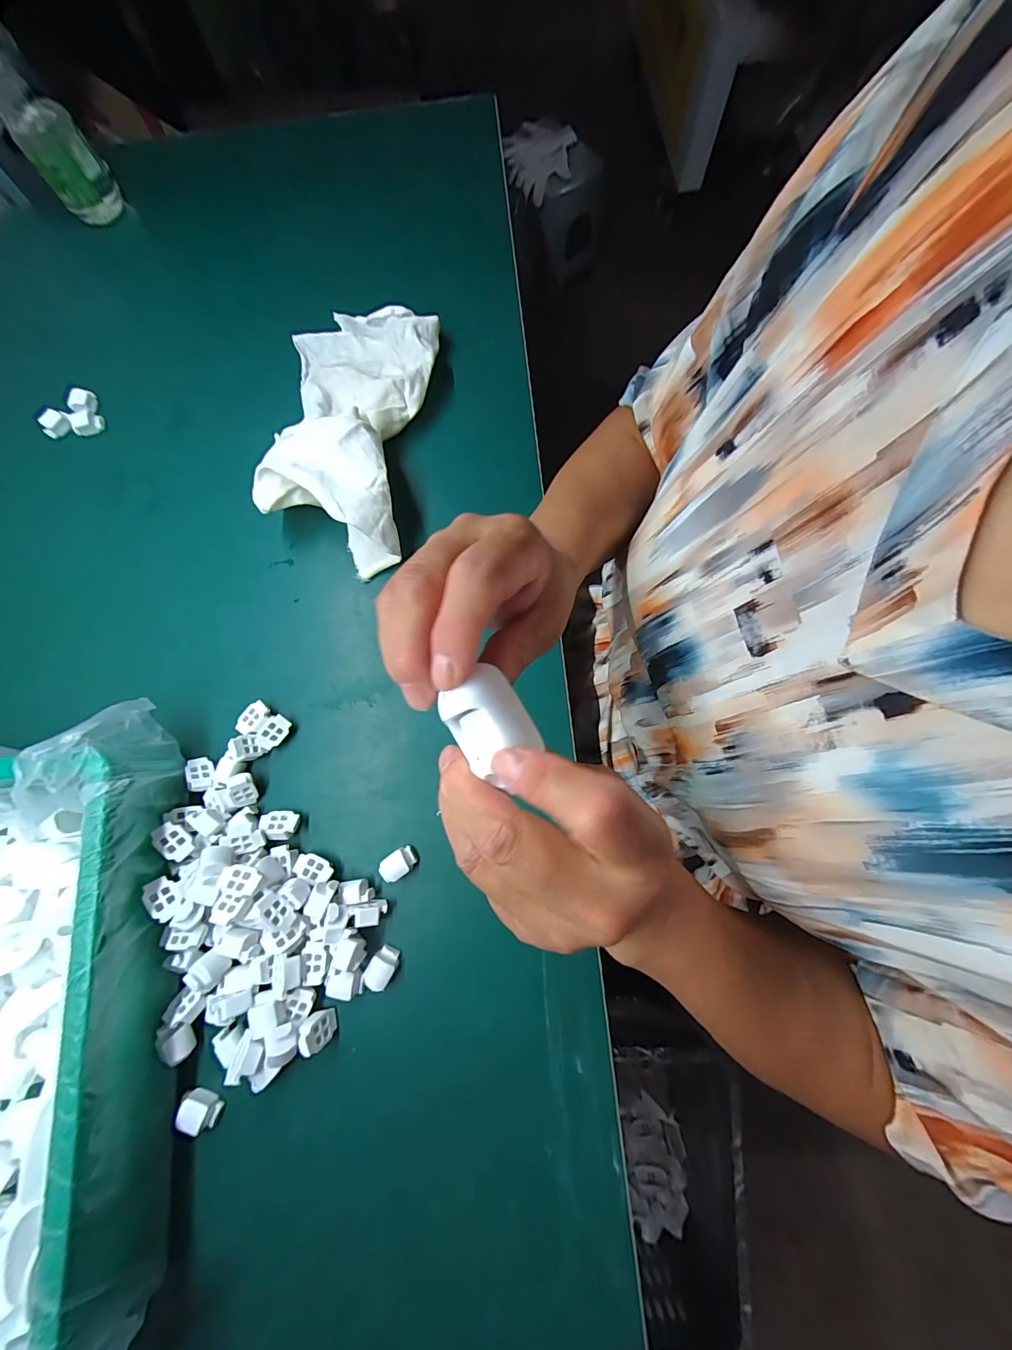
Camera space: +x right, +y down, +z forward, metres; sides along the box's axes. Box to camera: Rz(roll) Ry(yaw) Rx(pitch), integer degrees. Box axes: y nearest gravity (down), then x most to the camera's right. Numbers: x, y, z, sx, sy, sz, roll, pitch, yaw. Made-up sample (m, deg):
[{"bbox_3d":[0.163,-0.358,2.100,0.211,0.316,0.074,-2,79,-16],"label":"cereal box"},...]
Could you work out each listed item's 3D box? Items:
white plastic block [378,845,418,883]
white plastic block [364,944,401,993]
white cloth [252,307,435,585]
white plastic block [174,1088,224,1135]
[{"bbox_3d":[-0.081,0.140,0.322,0.027,0.011,0.018,-32,79,-6],"label":"white plastic block"},{"bbox_3d":[-0.088,0.207,0.307,0.018,0.011,0.027,32,80,7],"label":"white plastic block"},{"bbox_3d":[-0.137,-0.227,0.390,0.137,0.060,0.274,1,77,2],"label":"white cloth"},{"bbox_3d":[-0.206,0.293,0.292,0.027,0.012,0.017,10,78,3],"label":"white plastic block"}]

